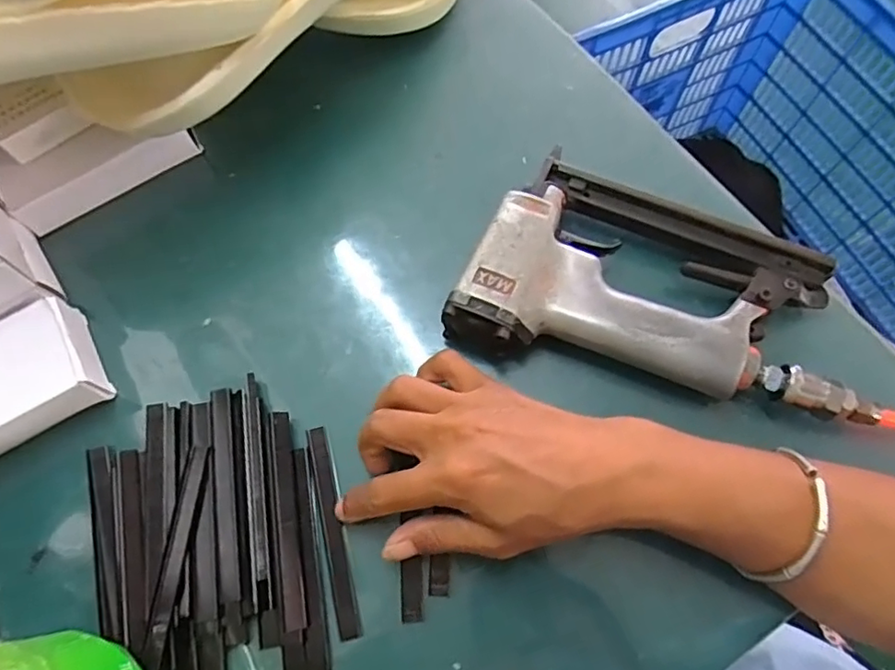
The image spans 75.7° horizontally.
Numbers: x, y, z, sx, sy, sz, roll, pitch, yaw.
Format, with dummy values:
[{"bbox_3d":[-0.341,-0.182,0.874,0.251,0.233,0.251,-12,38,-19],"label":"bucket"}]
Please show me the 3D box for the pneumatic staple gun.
[{"bbox_3d":[0.111,-0.027,0.334,0.197,0.046,0.122,17,71,8],"label":"pneumatic staple gun"}]

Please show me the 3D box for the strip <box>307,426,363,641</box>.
[{"bbox_3d":[-0.061,0.104,0.309,0.011,0.004,0.108,-14,71,-2],"label":"strip"}]

